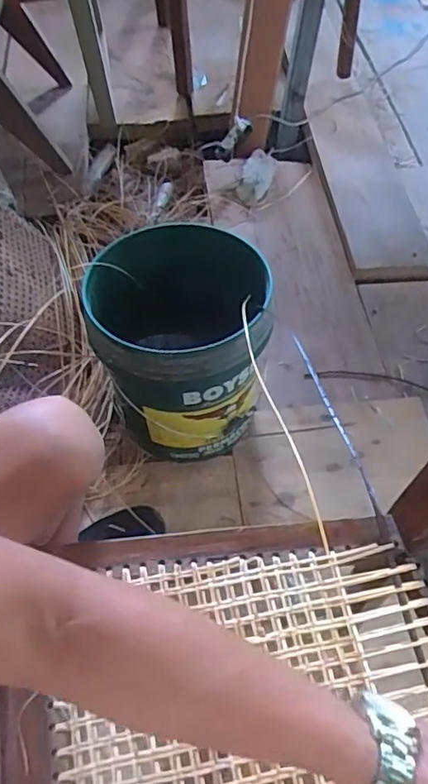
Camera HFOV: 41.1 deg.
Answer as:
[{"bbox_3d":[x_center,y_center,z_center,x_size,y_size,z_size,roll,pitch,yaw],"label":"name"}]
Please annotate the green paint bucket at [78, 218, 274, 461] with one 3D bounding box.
[{"bbox_3d":[-0.071,-0.091,0.991,0.292,0.309,0.319,2,57,-3],"label":"green paint bucket"}]

